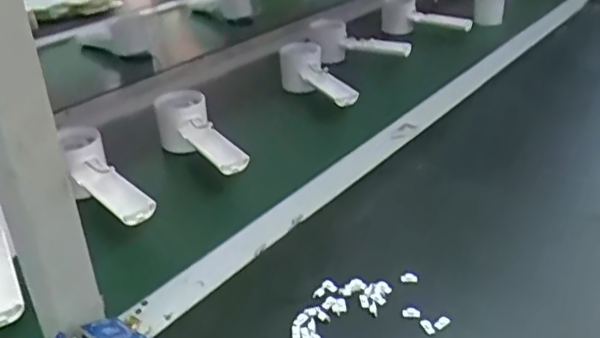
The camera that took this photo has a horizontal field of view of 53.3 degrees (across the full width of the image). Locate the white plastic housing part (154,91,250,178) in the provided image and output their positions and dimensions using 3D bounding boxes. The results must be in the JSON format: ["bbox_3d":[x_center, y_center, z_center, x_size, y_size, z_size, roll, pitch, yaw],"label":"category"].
[{"bbox_3d":[-0.110,-0.035,0.647,0.058,0.052,0.152,-16,33,-25],"label":"white plastic housing part"}]

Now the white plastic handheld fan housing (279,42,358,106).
[{"bbox_3d":[0.021,-0.114,0.798,0.066,0.064,0.148,-11,30,-19],"label":"white plastic handheld fan housing"}]

